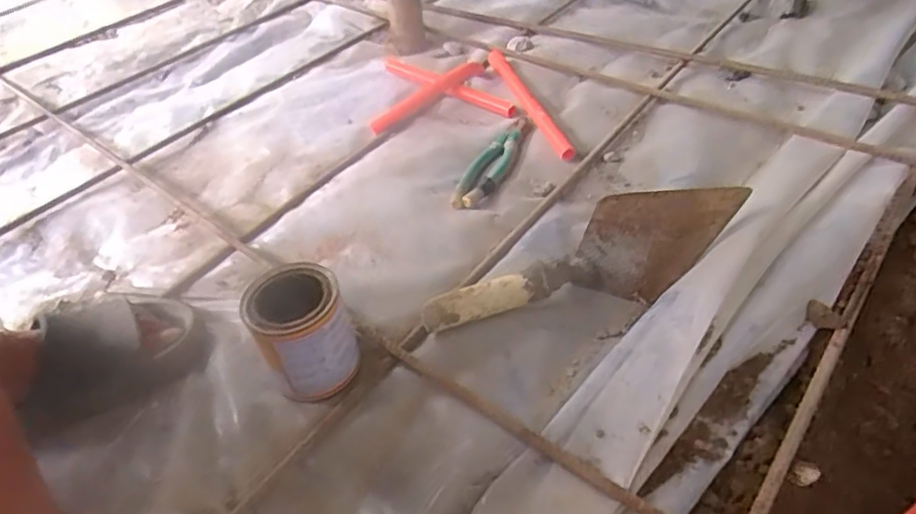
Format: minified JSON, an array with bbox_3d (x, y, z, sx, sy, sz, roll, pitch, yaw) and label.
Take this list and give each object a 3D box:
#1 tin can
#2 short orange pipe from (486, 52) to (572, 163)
[{"bbox_3d":[-0.140,0.070,0.545,0.081,0.108,0.078,-5,42,4],"label":"tin can"},{"bbox_3d":[0.099,-0.237,0.884,0.025,0.027,0.325,-14,42,-6],"label":"short orange pipe"}]

